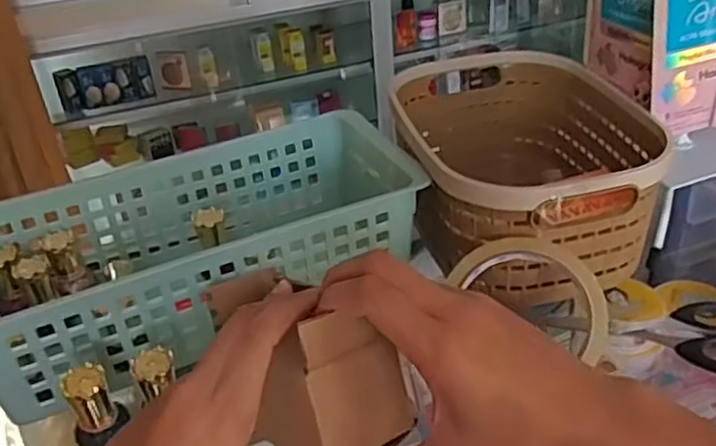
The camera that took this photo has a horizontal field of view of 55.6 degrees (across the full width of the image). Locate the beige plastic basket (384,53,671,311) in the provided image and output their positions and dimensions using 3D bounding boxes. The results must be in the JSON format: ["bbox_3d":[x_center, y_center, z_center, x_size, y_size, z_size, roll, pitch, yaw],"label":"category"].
[{"bbox_3d":[0.119,-0.041,0.505,0.153,0.094,0.204,-7,34,-4],"label":"beige plastic basket"}]

